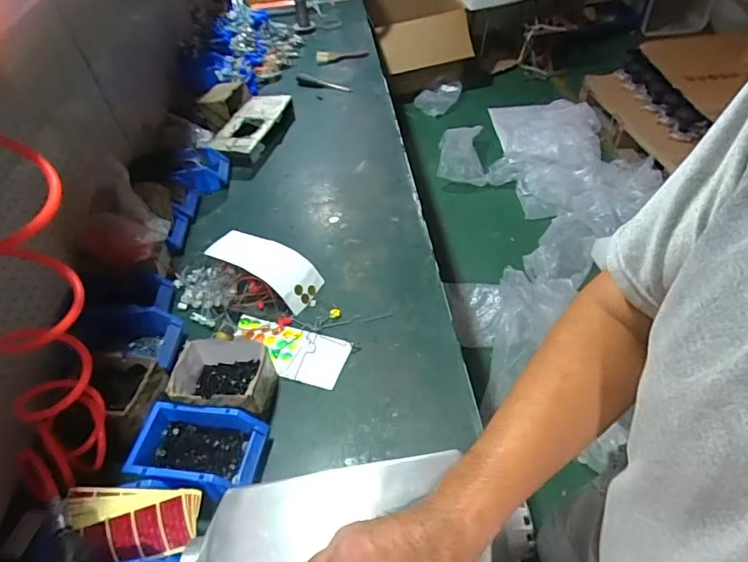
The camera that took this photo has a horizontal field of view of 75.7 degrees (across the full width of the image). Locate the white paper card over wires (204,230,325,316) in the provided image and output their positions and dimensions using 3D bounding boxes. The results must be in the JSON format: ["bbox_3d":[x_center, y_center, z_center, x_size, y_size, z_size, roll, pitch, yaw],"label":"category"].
[{"bbox_3d":[-0.215,-0.031,0.979,0.230,0.035,0.115,29,48,-8],"label":"white paper card over wires"}]

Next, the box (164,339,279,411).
[{"bbox_3d":[-0.256,0.170,0.818,0.157,0.081,0.130,-6,46,2],"label":"box"}]

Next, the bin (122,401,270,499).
[{"bbox_3d":[-0.268,0.263,0.742,0.191,0.065,0.121,3,47,10],"label":"bin"}]

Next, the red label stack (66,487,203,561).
[{"bbox_3d":[-0.332,0.329,0.654,0.182,0.032,0.084,-3,46,5],"label":"red label stack"}]

